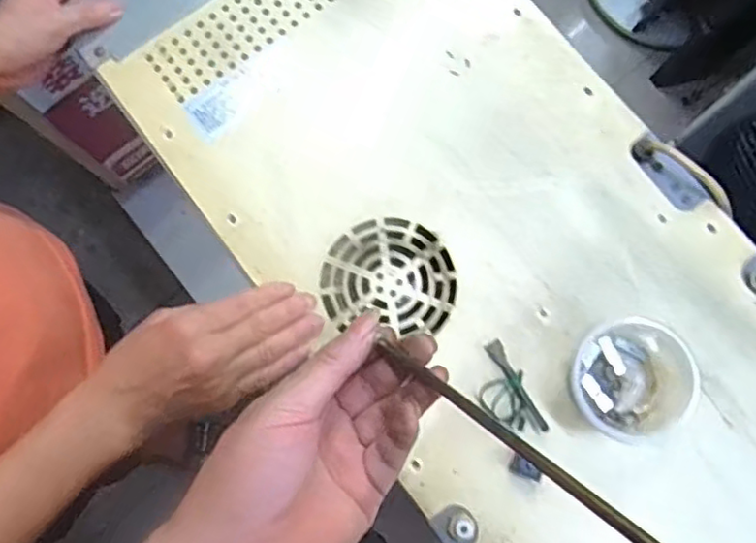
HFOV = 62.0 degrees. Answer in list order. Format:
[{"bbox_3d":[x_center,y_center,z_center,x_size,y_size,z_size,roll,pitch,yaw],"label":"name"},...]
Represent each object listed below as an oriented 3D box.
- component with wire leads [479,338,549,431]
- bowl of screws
[{"bbox_3d":[0.087,0.082,0.433,0.035,0.014,0.066,-20,80,-4],"label":"component with wire leads"},{"bbox_3d":[0.166,0.074,0.420,0.076,0.043,0.083,0,79,0],"label":"bowl of screws"}]

